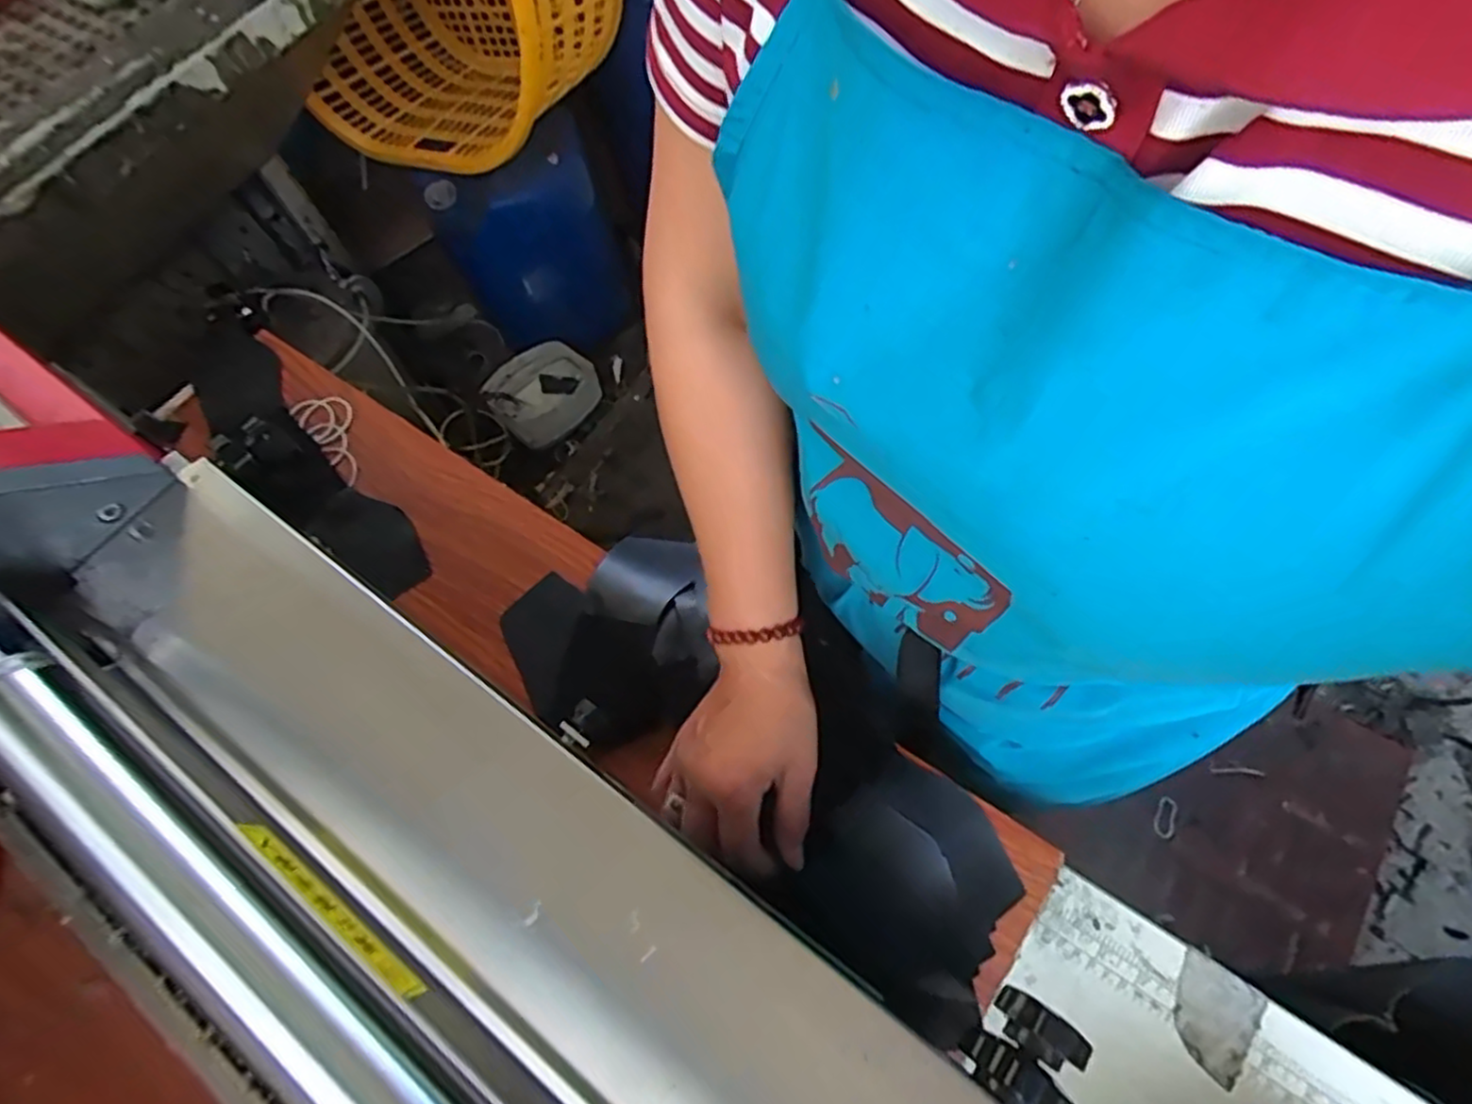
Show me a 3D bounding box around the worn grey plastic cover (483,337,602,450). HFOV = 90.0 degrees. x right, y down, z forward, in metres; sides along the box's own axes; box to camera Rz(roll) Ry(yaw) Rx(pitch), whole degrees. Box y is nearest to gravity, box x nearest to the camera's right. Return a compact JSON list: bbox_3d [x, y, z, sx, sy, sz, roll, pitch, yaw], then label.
[{"bbox_3d":[-0.381,-0.330,1.481,0.165,0.075,0.220,40,75,17],"label":"worn grey plastic cover"}]

